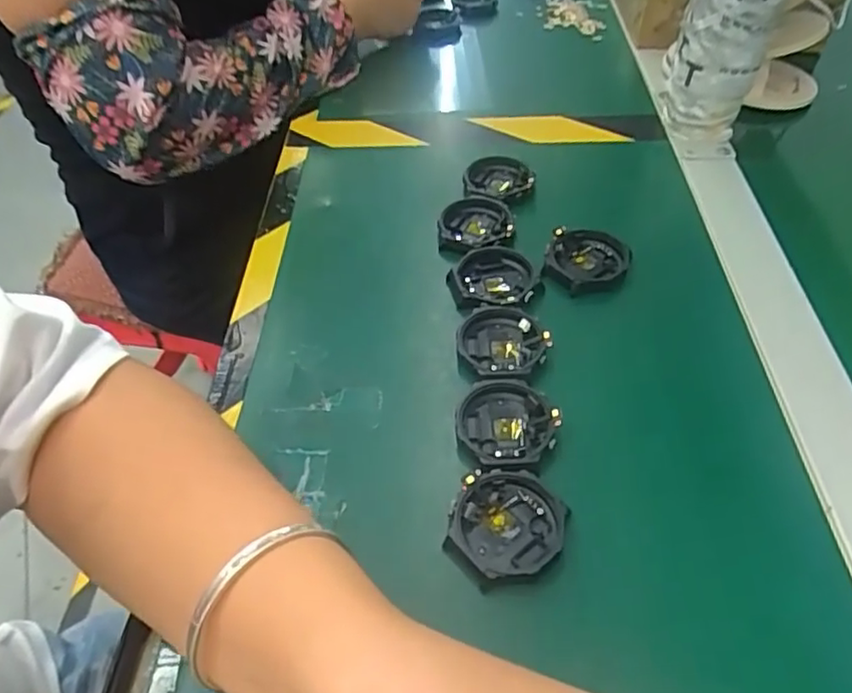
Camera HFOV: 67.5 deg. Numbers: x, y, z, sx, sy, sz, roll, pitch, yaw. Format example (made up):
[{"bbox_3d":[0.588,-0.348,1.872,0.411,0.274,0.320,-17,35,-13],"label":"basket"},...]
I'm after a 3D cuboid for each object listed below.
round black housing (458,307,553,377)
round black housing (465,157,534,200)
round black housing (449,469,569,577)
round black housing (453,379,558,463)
[{"bbox_3d":[0.043,-0.003,0.356,0.049,0.009,0.047,-1,49,1],"label":"round black housing"},{"bbox_3d":[0.049,-0.120,0.455,0.047,0.014,0.046,-1,49,1],"label":"round black housing"},{"bbox_3d":[0.037,0.079,0.285,0.051,0.008,0.048,-1,49,1],"label":"round black housing"},{"bbox_3d":[0.041,0.038,0.320,0.049,0.008,0.049,-1,49,1],"label":"round black housing"}]

